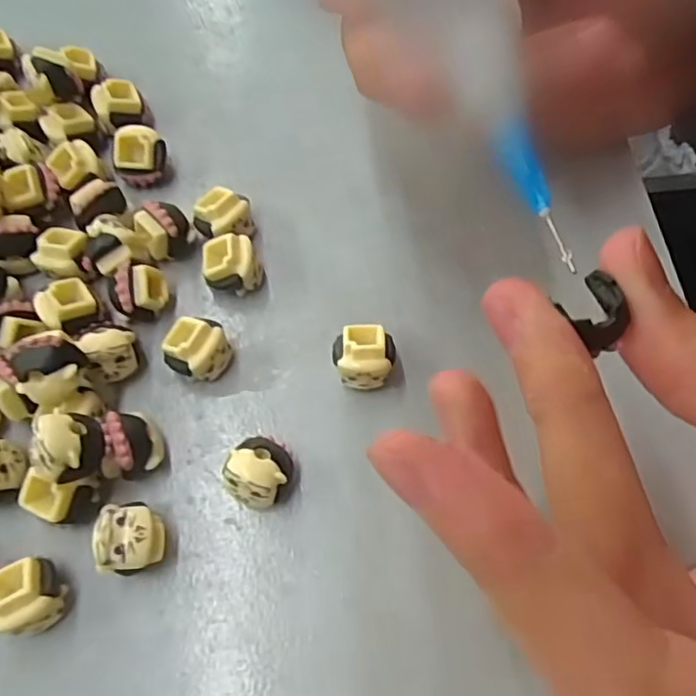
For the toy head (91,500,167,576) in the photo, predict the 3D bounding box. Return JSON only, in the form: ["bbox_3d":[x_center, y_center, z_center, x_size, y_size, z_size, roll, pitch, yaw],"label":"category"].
[{"bbox_3d":[-0.051,0.045,0.141,0.016,0.012,0.016,15,57,-25],"label":"toy head"}]

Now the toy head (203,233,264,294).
[{"bbox_3d":[-0.033,-0.023,0.171,0.016,0.014,0.014,-11,68,-3],"label":"toy head"}]

